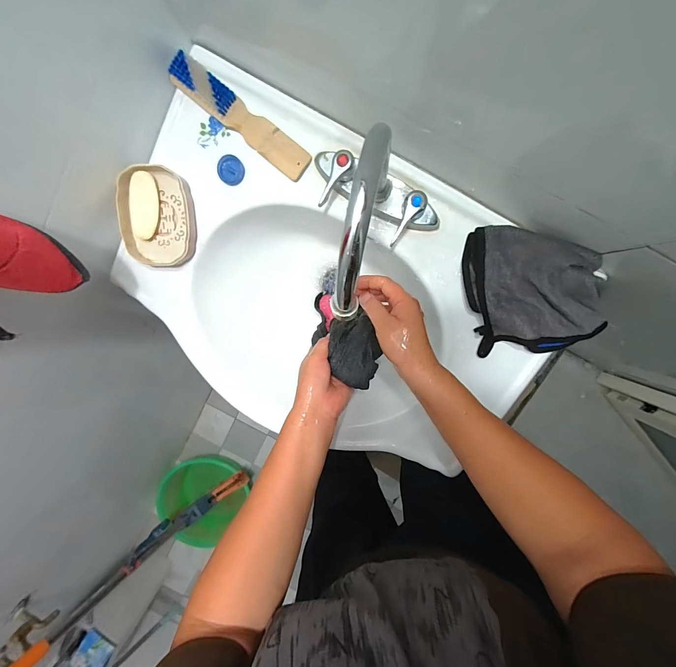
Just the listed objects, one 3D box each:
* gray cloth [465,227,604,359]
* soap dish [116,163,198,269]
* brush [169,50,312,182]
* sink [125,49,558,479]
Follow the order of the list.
[{"bbox_3d":[0.247,-0.056,0.408,0.153,0.053,0.168,-7,97,6],"label":"gray cloth"},{"bbox_3d":[-0.255,-0.163,0.453,0.093,0.038,0.131,3,98,5],"label":"soap dish"},{"bbox_3d":[-0.127,-0.283,0.419,0.203,0.026,0.041,38,99,-1],"label":"brush"},{"bbox_3d":[-0.023,-0.054,0.492,0.600,0.157,0.422,31,99,1],"label":"sink"}]

